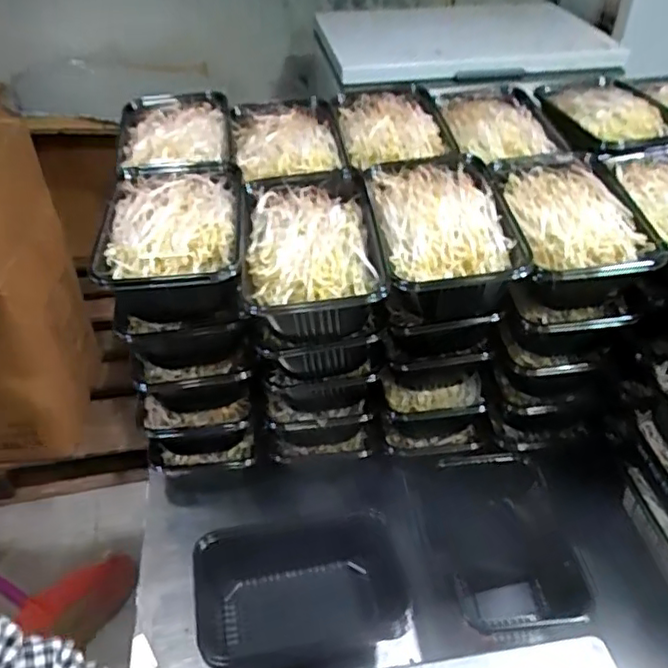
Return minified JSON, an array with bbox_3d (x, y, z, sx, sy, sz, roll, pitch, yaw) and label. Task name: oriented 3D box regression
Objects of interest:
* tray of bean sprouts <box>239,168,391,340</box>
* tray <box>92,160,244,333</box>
[{"bbox_3d":[-0.019,-0.066,0.571,0.118,0.072,0.180,-3,40,-3],"label":"tray of bean sprouts"},{"bbox_3d":[-0.143,-0.079,0.578,0.121,0.074,0.185,-3,40,-4],"label":"tray"}]

